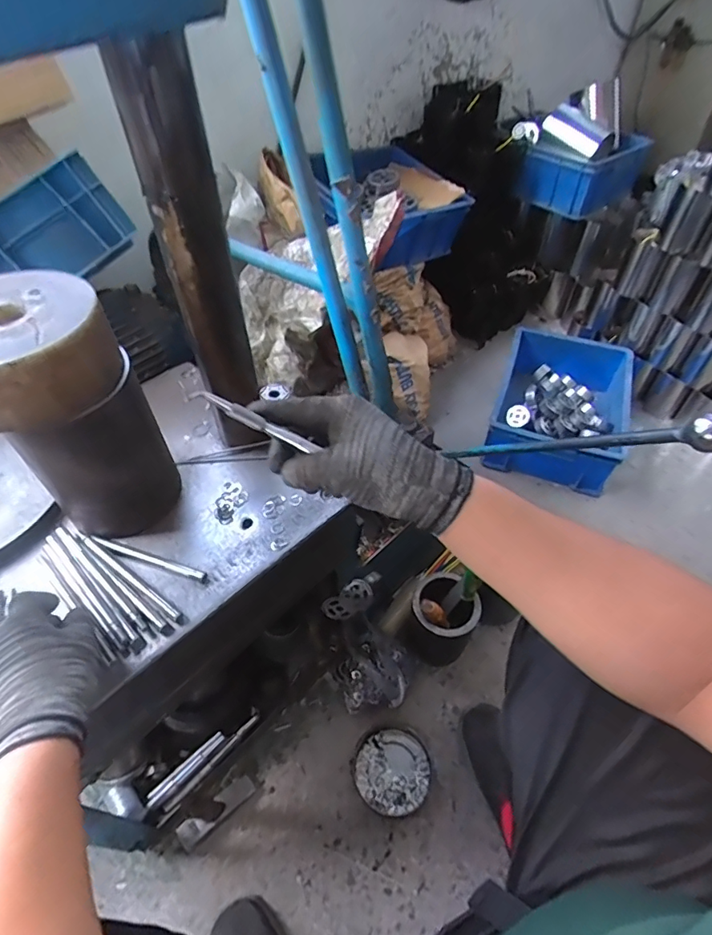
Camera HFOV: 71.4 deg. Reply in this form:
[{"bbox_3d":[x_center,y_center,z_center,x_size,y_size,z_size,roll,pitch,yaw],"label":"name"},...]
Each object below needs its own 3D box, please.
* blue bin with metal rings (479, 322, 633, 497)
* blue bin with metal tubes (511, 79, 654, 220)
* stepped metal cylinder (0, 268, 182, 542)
[{"bbox_3d":[0.510,-0.148,1.232,0.315,0.141,0.431,17,52,14],"label":"blue bin with metal rings"},{"bbox_3d":[0.674,-0.928,1.442,0.333,0.257,0.241,-36,58,-26],"label":"blue bin with metal tubes"},{"bbox_3d":[-0.292,-0.049,0.512,0.140,0.245,0.136,-33,57,-25],"label":"stepped metal cylinder"}]

